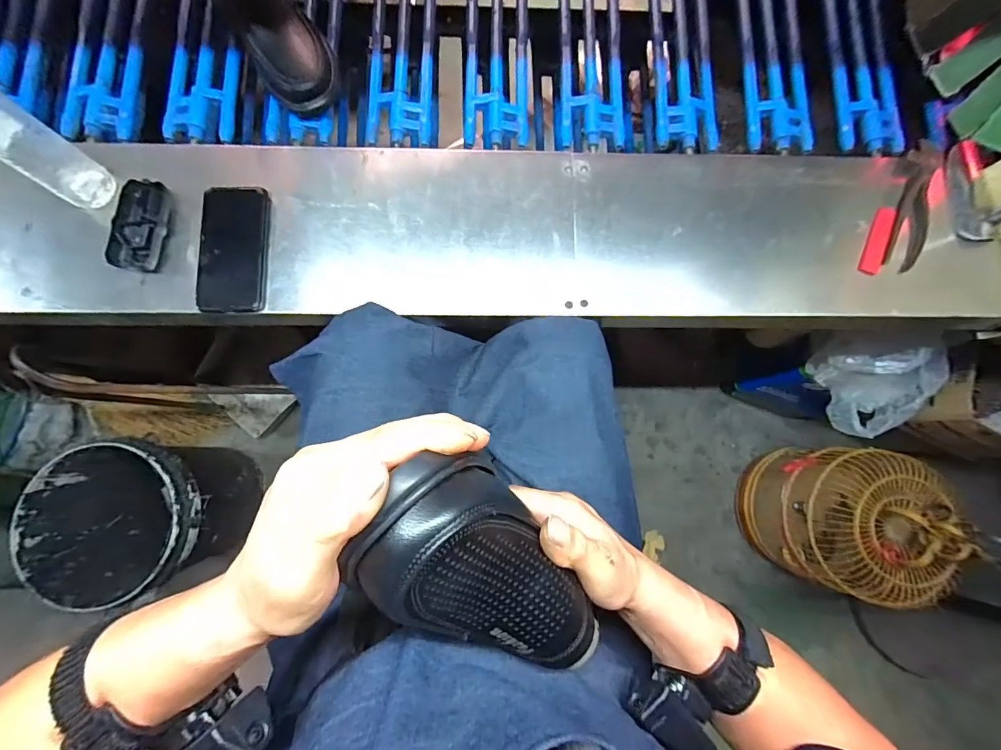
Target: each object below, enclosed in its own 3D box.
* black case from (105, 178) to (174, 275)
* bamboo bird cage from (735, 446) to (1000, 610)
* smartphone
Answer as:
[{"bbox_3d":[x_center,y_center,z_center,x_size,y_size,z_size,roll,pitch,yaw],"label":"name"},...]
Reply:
[{"bbox_3d":[-0.441,-0.182,0.528,0.057,0.034,0.106,5,82,-1],"label":"black case"},{"bbox_3d":[0.806,0.338,1.014,0.270,0.419,0.309,10,81,0],"label":"bamboo bird cage"},{"bbox_3d":[-0.331,-0.158,0.537,0.079,0.021,0.160,1,82,-2],"label":"smartphone"}]

